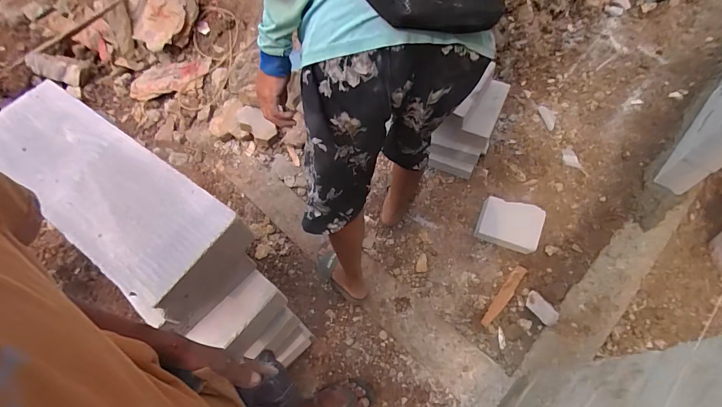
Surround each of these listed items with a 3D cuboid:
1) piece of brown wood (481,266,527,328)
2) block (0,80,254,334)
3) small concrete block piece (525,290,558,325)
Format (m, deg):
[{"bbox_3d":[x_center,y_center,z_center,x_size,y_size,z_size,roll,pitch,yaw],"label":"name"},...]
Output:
[{"bbox_3d":[0.516,0.333,1.306,0.039,0.015,0.261,35,69,18],"label":"piece of brown wood"},{"bbox_3d":[-0.491,-0.030,0.708,0.600,0.104,0.202,34,69,18],"label":"block"},{"bbox_3d":[0.621,0.363,1.252,0.063,0.041,0.114,-36,65,-15],"label":"small concrete block piece"}]

